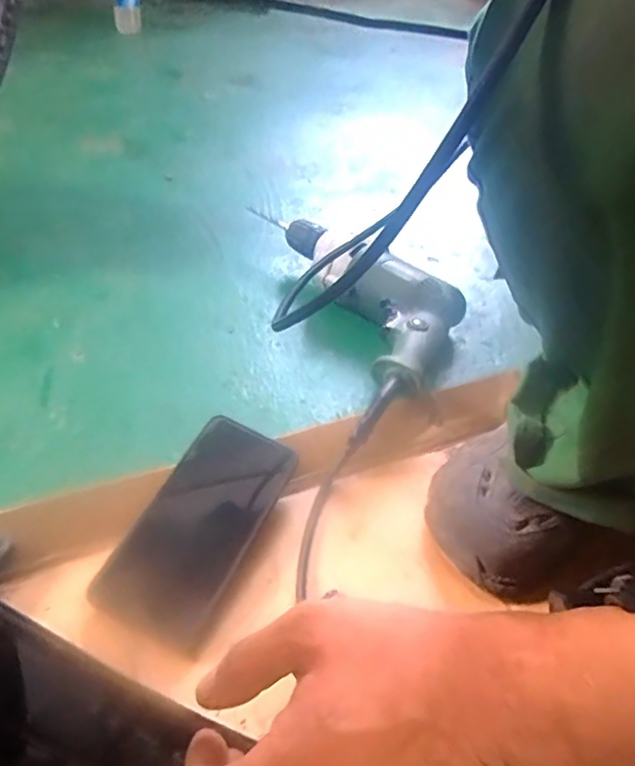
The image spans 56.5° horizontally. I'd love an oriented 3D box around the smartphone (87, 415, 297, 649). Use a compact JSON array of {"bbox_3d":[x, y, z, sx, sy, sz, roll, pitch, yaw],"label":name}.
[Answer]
[{"bbox_3d":[-0.083,0.097,0.422,0.078,0.009,0.163,30,56,3],"label":"smartphone"}]

